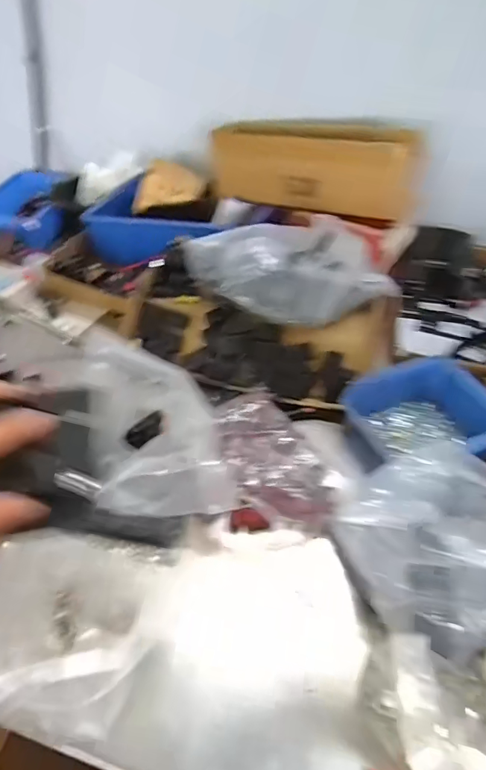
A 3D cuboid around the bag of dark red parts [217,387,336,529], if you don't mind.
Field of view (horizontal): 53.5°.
[{"bbox_3d":[0.027,0.067,0.511,0.098,0.029,0.167,-6,45,-6],"label":"bag of dark red parts"}]

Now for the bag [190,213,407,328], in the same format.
[{"bbox_3d":[0.070,-0.136,0.583,0.270,0.093,0.106,4,49,-6],"label":"bag"}]

